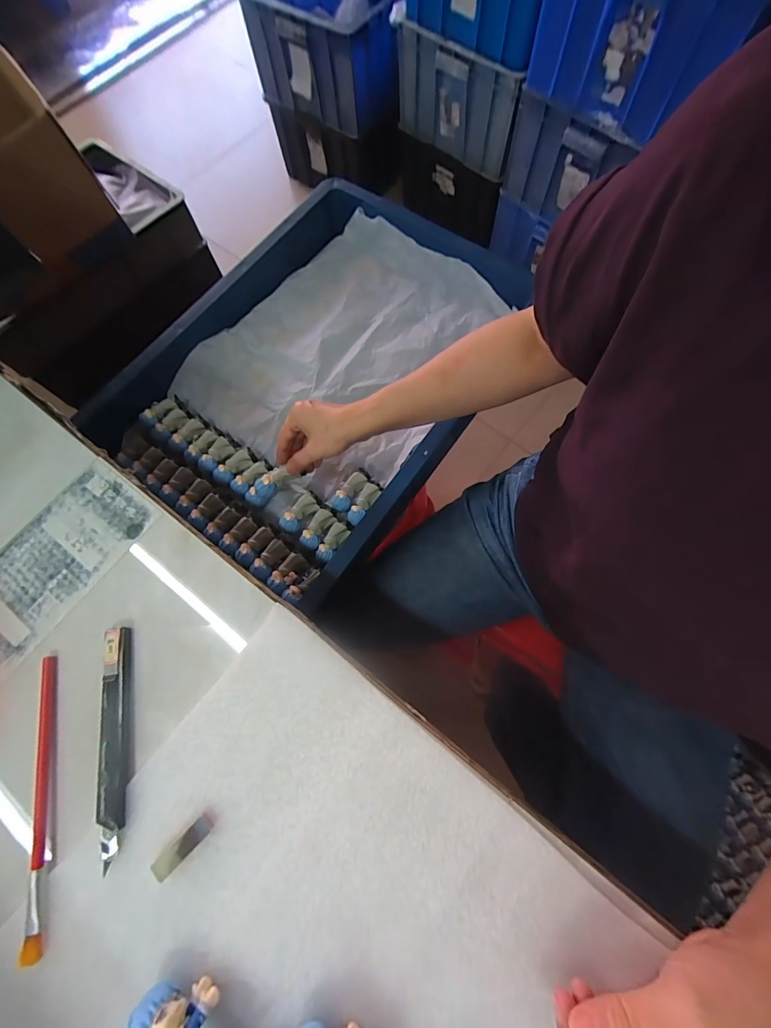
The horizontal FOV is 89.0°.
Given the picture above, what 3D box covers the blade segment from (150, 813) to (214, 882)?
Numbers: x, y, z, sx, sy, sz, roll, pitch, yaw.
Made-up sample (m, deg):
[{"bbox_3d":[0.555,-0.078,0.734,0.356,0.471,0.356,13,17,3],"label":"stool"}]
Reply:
[{"bbox_3d":[-0.123,0.201,0.237,0.038,0.005,0.012,-43,76,-10],"label":"blade segment"}]

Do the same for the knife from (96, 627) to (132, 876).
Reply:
[{"bbox_3d":[-0.179,0.147,0.260,0.015,0.011,0.136,-12,73,-2],"label":"knife"}]

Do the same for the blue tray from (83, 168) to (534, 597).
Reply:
[{"bbox_3d":[-0.084,-0.224,0.563,0.428,0.085,0.571,31,76,11],"label":"blue tray"}]

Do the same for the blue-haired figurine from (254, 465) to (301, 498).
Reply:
[{"bbox_3d":[-0.131,-0.038,0.473,0.051,0.022,0.023,-27,74,-6],"label":"blue-haired figurine"}]

